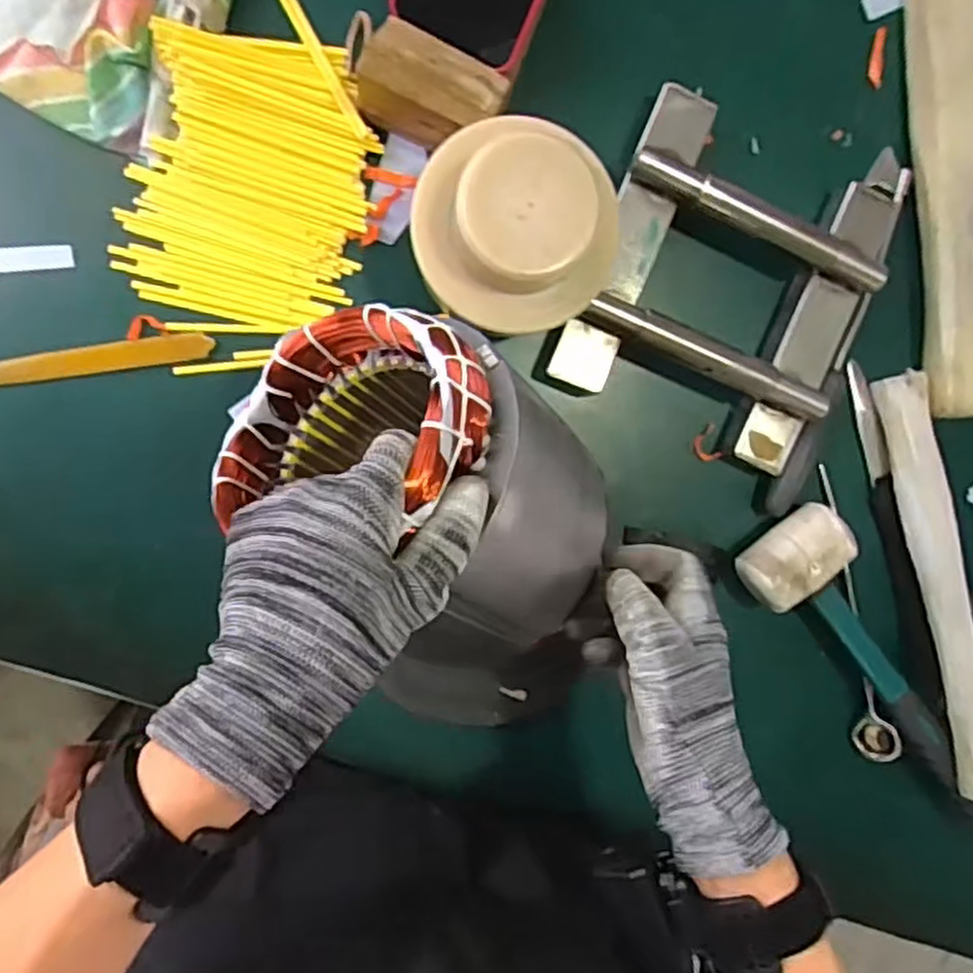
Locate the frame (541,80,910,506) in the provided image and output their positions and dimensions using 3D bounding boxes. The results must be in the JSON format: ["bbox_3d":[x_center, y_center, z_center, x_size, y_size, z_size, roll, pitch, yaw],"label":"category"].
[{"bbox_3d":[0.164,-0.121,0.483,0.198,0.046,0.238,20,94,-9],"label":"frame"}]

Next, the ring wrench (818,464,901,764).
[{"bbox_3d":[0.269,0.094,0.536,0.025,0.017,0.222,-11,98,-6],"label":"ring wrench"}]

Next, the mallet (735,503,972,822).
[{"bbox_3d":[0.283,0.125,0.519,0.265,0.049,0.081,44,90,-9],"label":"mallet"}]

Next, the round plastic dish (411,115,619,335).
[{"bbox_3d":[0.016,-0.132,0.386,0.108,0.047,0.103,-4,104,0],"label":"round plastic dish"}]

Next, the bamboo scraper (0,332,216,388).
[{"bbox_3d":[-0.275,-0.073,0.453,0.205,0.006,0.019,-9,96,-5],"label":"bamboo scraper"}]

